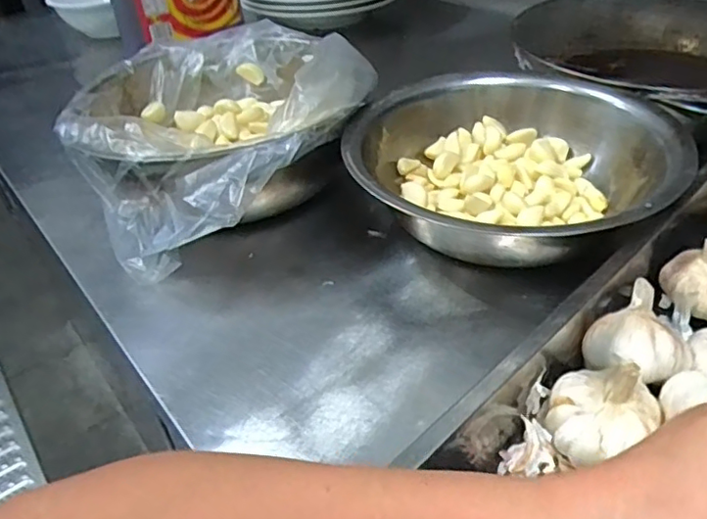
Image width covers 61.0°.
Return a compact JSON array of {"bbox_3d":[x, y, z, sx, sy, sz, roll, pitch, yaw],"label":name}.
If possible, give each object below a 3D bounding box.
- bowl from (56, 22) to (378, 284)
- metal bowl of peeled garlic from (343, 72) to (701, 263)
[{"bbox_3d":[-0.126,-0.123,0.589,0.274,0.118,0.290,-3,39,2],"label":"bowl"},{"bbox_3d":[0.138,-0.077,0.526,0.269,0.092,0.222,24,47,31],"label":"metal bowl of peeled garlic"}]

